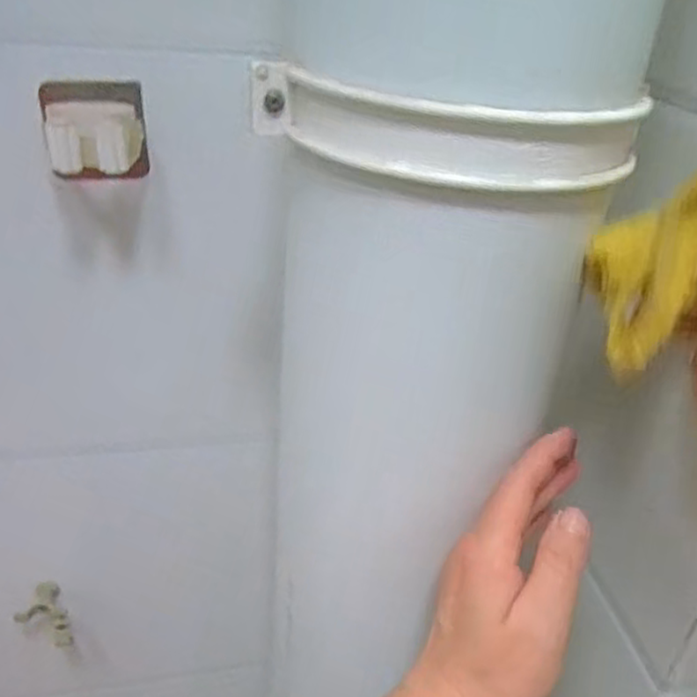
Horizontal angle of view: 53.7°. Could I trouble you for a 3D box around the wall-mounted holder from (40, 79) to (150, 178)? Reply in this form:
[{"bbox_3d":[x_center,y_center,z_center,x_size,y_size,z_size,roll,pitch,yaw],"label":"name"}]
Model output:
[{"bbox_3d":[-0.149,-0.124,0.401,0.060,0.048,0.068,-4,32,-16],"label":"wall-mounted holder"}]

